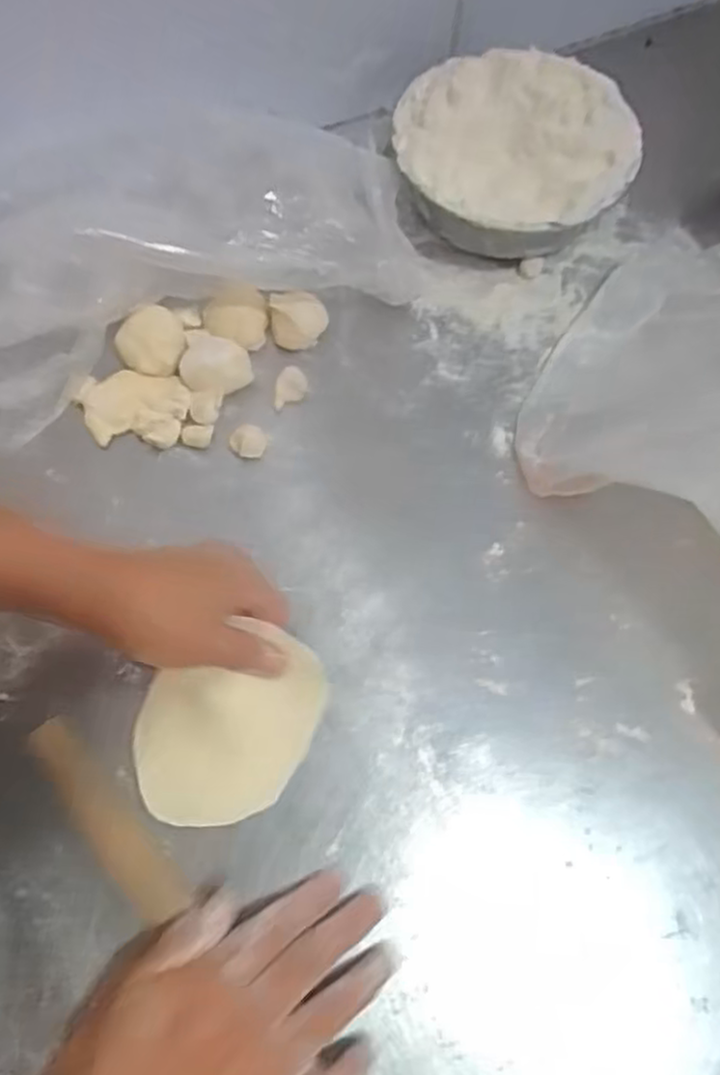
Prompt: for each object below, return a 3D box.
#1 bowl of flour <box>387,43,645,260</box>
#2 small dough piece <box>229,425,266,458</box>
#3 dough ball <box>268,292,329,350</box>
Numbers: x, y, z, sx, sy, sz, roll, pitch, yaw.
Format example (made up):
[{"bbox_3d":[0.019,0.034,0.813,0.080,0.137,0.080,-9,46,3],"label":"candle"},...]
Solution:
[{"bbox_3d":[0.112,-0.271,0.534,0.174,0.078,0.151,-3,67,-2],"label":"bowl of flour"},{"bbox_3d":[-0.075,-0.064,0.489,0.022,0.017,0.019,-29,71,-12],"label":"small dough piece"},{"bbox_3d":[-0.043,-0.155,0.520,0.040,0.029,0.030,-11,68,-5],"label":"dough ball"}]

